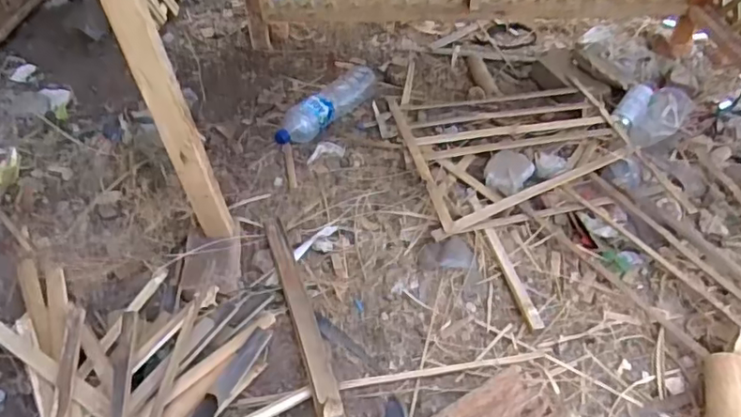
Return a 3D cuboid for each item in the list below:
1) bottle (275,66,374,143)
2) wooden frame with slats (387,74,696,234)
[{"bbox_3d":[-0.095,-0.246,1.360,0.079,0.086,0.319,30,50,27],"label":"bottle"},{"bbox_3d":[0.344,-0.148,1.289,0.514,0.064,0.492,-9,42,-6],"label":"wooden frame with slats"}]

